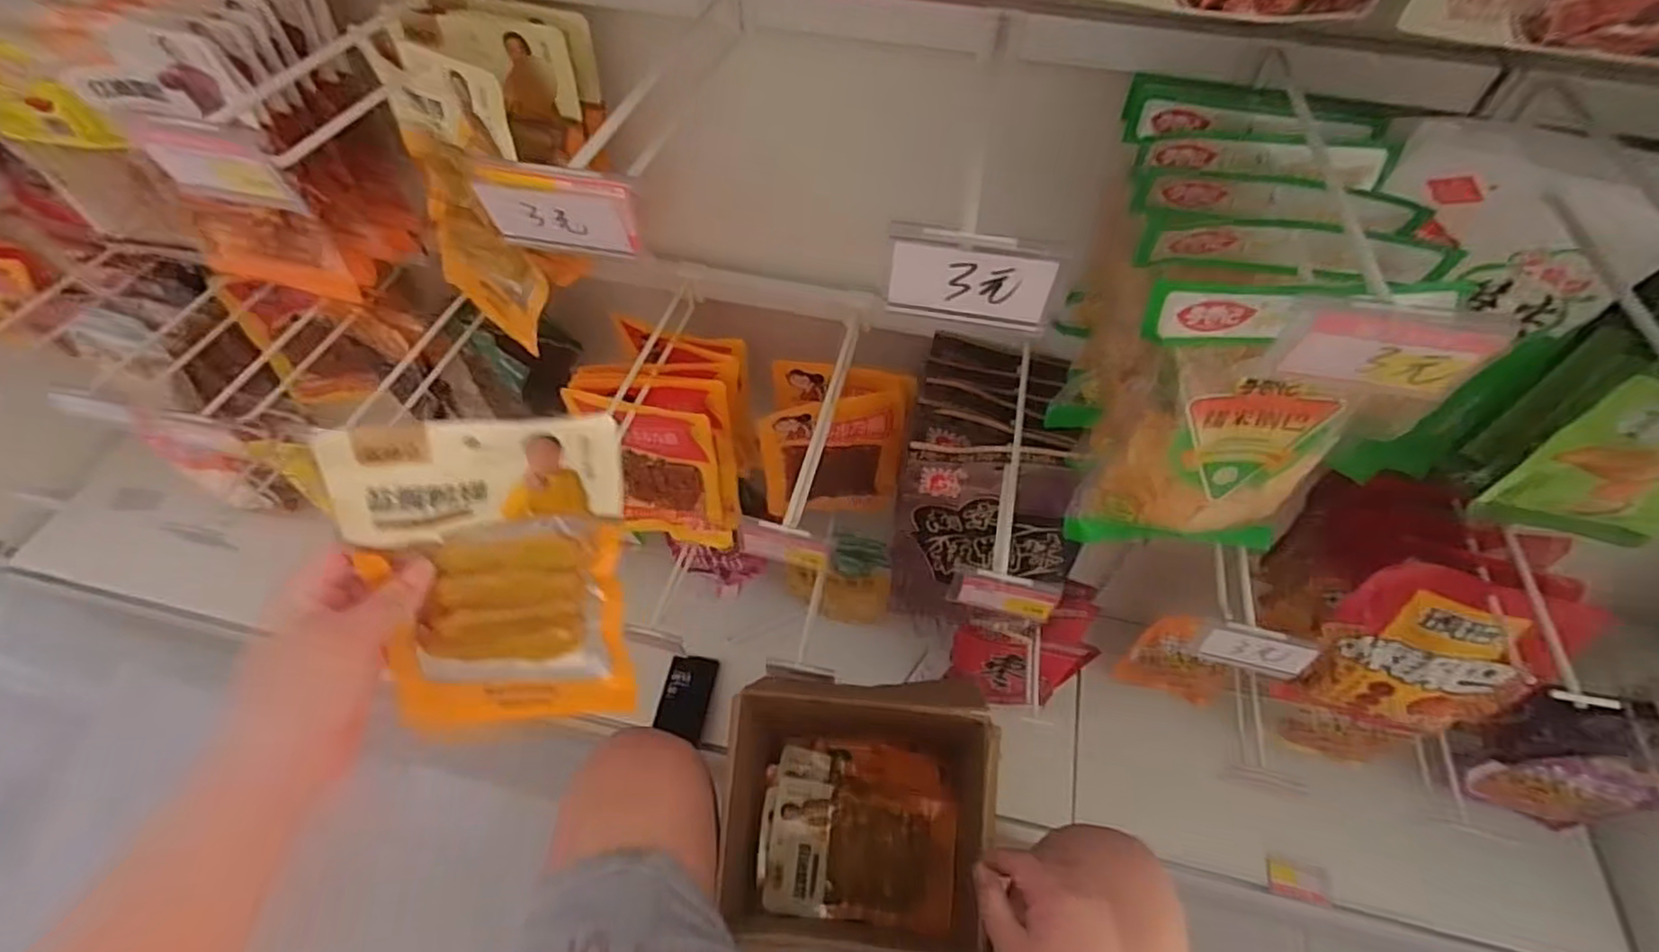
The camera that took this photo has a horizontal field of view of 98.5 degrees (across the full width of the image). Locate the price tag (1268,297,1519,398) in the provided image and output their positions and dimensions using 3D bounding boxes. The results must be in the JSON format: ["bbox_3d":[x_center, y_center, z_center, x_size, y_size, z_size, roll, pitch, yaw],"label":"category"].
[{"bbox_3d":[0.234,-0.053,0.304,0.080,0.045,0.008,7,55,7],"label":"price tag"}]

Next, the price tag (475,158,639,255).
[{"bbox_3d":[-0.130,-0.128,0.346,0.075,0.042,0.009,10,51,5],"label":"price tag"}]

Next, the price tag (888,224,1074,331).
[{"bbox_3d":[0.064,-0.088,0.325,0.072,0.047,0.008,7,56,3],"label":"price tag"}]

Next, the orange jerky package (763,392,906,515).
[{"bbox_3d":[0.003,-0.010,0.777,0.143,0.201,0.038,-6,57,-6],"label":"orange jerky package"}]

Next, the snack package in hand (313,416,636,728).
[{"bbox_3d":[-0.206,0.070,0.448,0.149,0.227,0.012,-2,30,-15],"label":"snack package in hand"}]

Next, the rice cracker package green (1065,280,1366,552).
[{"bbox_3d":[0.230,-0.017,0.423,0.142,0.207,0.033,13,57,7],"label":"rice cracker package green"}]

